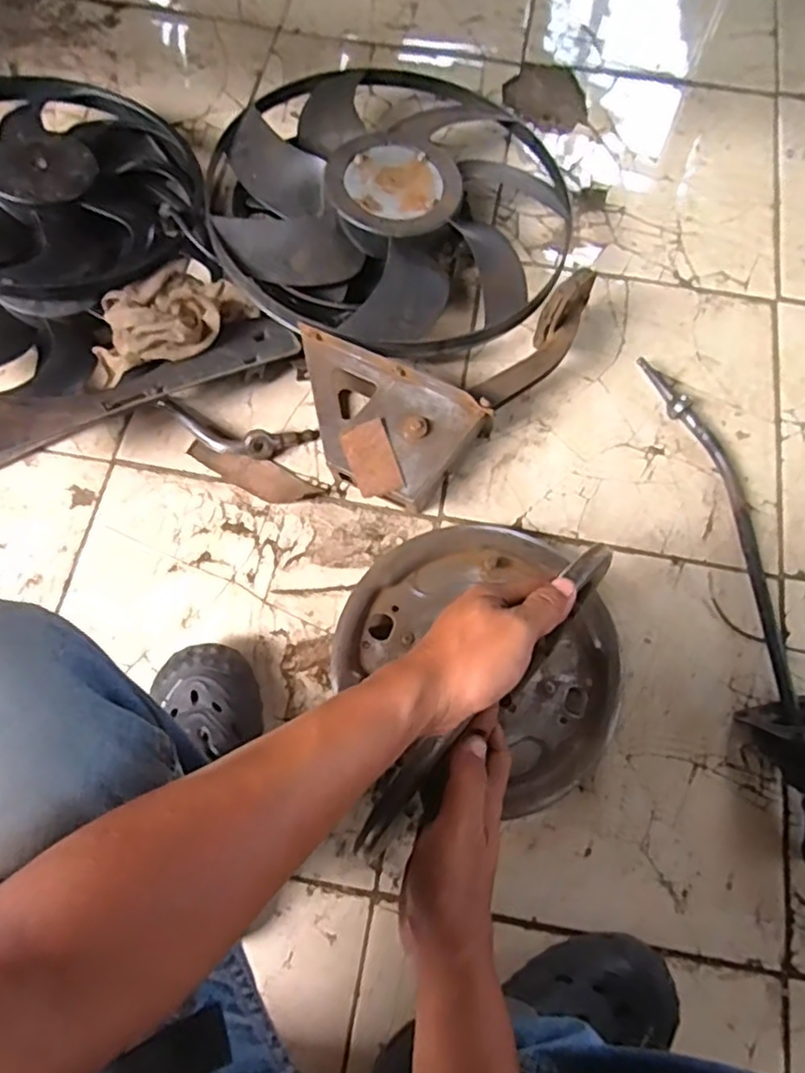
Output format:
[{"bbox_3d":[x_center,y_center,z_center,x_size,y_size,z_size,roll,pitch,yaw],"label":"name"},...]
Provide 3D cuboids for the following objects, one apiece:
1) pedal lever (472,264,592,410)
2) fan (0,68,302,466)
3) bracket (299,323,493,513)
[{"bbox_3d":[0.163,-0.228,0.784,0.056,0.058,0.198,39,91,11],"label":"pedal lever"},{"bbox_3d":[-0.454,-0.350,0.821,0.456,0.136,0.542,-28,75,-8],"label":"fan"},{"bbox_3d":[-0.030,-0.130,0.795,0.234,0.079,0.153,23,87,6],"label":"bracket"}]

